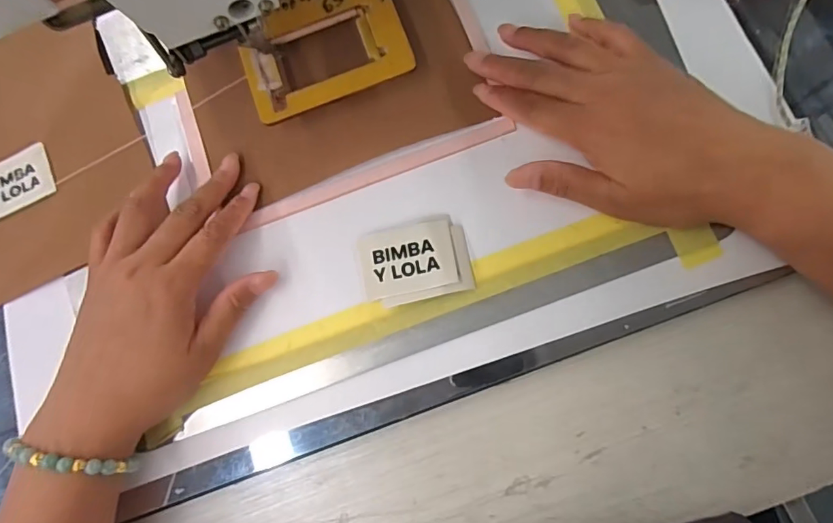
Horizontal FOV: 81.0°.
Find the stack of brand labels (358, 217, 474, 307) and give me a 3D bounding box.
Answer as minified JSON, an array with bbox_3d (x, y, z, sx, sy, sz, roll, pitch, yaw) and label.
[{"bbox_3d":[-0.001,0.000,0.296,0.065,0.014,0.048,-14,81,3],"label":"stack of brand labels"}]

